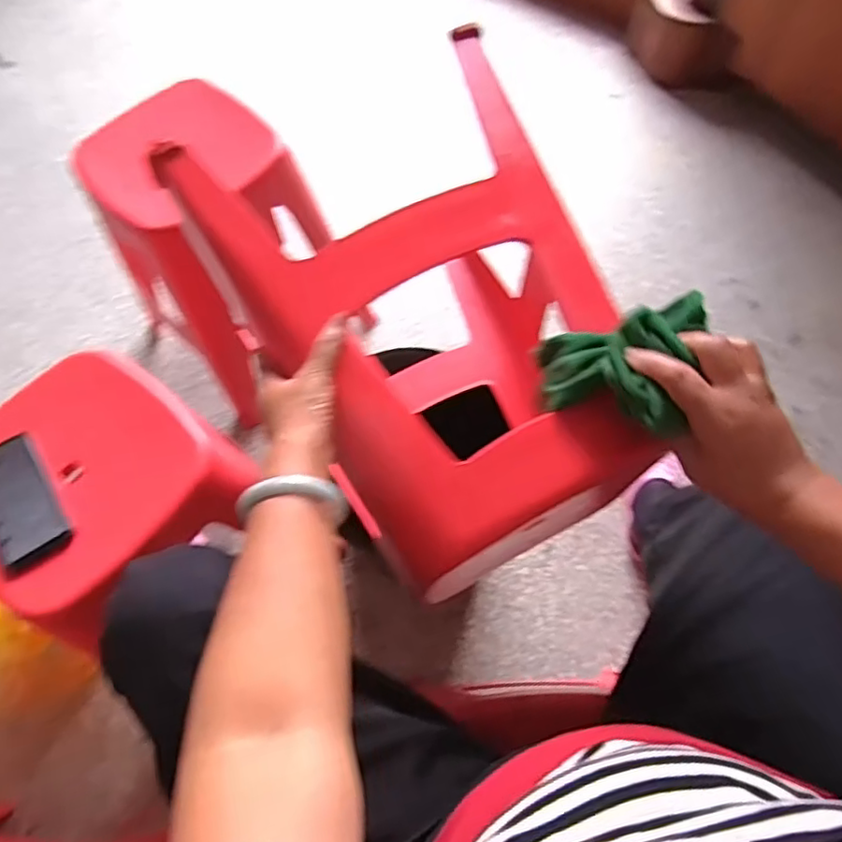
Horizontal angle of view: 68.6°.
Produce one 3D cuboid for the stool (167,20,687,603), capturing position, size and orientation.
[{"bbox_3d":[0.014,-0.064,0.687,0.347,0.359,0.452,-25,65,-10],"label":"stool"}]

